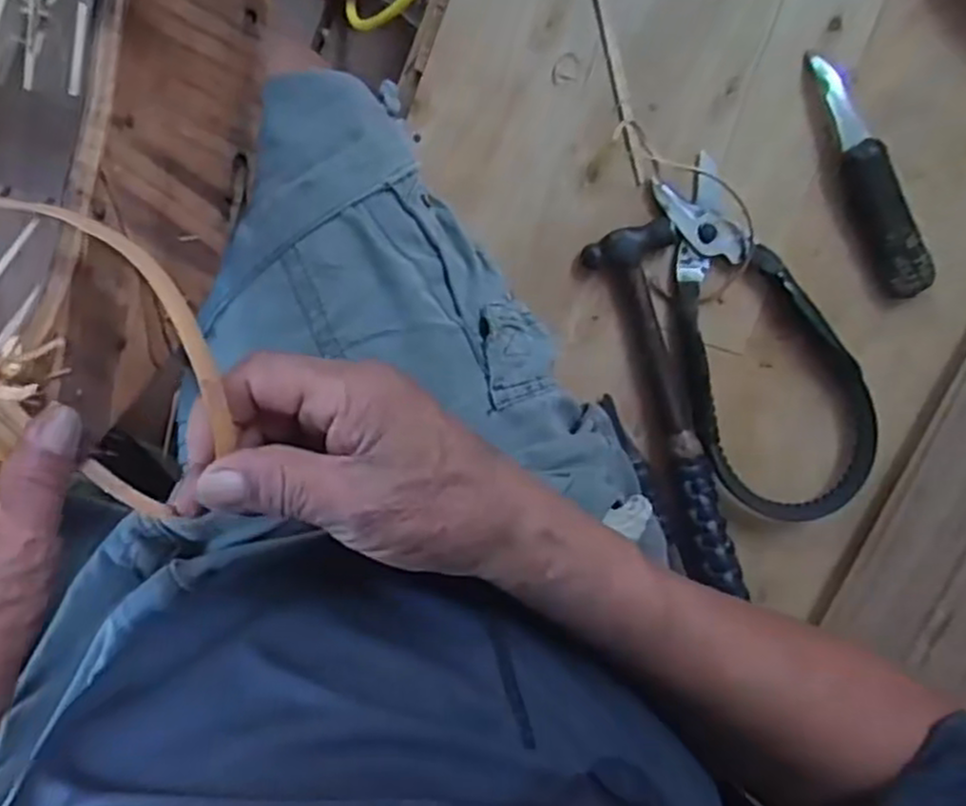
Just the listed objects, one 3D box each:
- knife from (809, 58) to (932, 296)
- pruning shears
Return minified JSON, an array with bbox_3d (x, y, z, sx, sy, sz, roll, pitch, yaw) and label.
[{"bbox_3d":[0.220,-0.129,0.426,0.026,0.023,0.143,-24,96,8],"label":"knife"},{"bbox_3d":[0.155,-0.032,0.443,0.099,0.023,0.212,-30,96,8],"label":"pruning shears"}]

